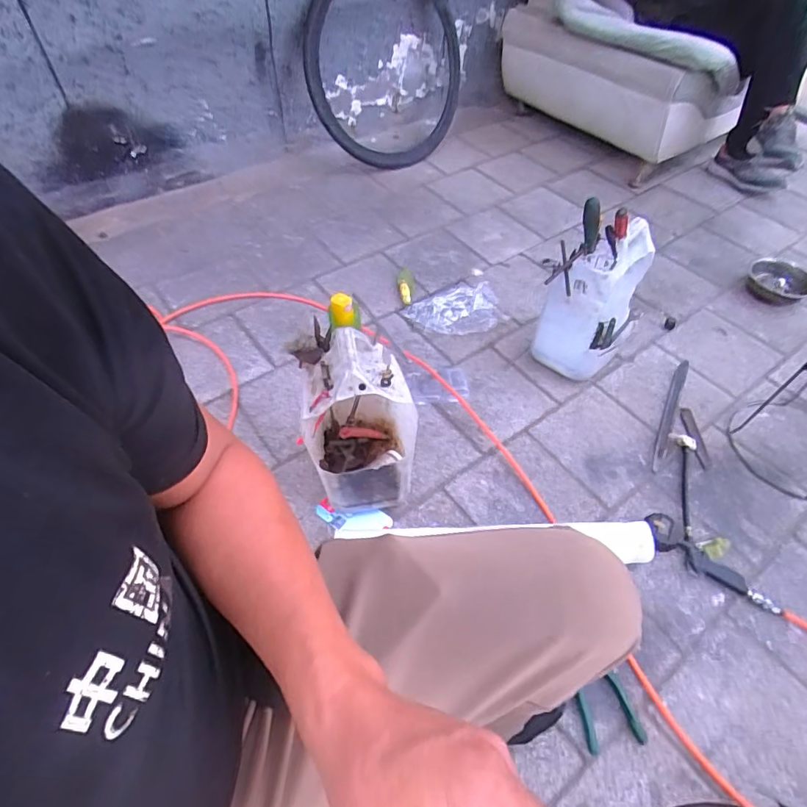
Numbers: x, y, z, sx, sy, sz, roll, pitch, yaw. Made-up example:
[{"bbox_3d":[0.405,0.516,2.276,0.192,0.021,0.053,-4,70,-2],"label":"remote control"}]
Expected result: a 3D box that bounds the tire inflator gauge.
[{"bbox_3d":[0.574,0.306,0.917,0.250,0.039,0.065,38,60,25],"label":"tire inflator gauge"}]

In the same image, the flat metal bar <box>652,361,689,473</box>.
[{"bbox_3d":[0.633,0.023,1.155,0.027,0.011,0.339,22,59,19],"label":"flat metal bar"}]

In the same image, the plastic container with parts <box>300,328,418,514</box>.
[{"bbox_3d":[-0.080,0.033,0.913,0.199,0.321,0.220,2,52,1],"label":"plastic container with parts"}]

